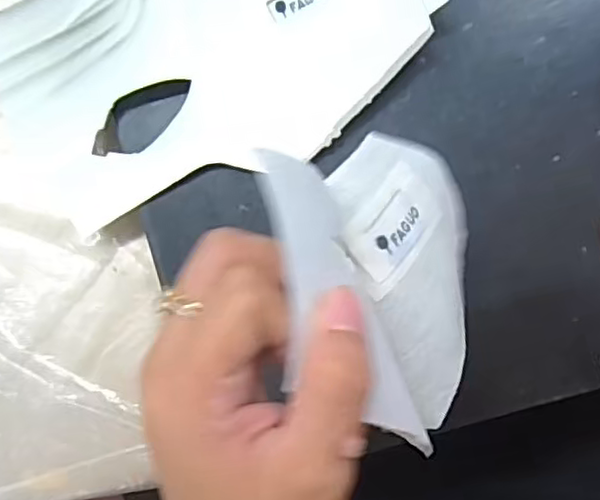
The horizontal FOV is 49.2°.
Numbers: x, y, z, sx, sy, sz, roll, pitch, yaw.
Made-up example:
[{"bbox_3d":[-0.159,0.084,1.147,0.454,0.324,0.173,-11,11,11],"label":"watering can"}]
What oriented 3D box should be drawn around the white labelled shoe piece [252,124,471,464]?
[{"bbox_3d":[0.037,0.012,0.243,0.135,0.044,0.121,-7,84,-37],"label":"white labelled shoe piece"}]

